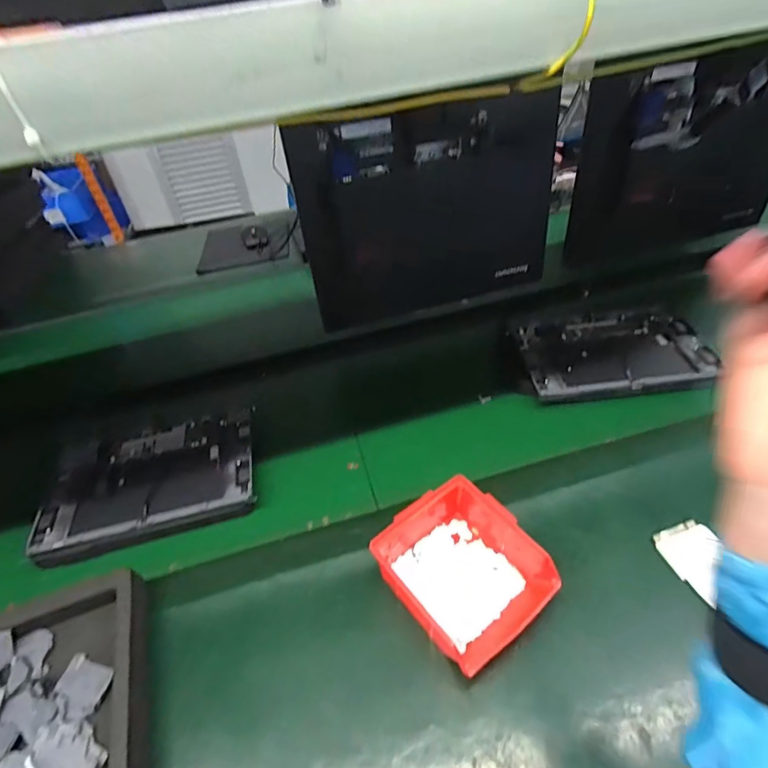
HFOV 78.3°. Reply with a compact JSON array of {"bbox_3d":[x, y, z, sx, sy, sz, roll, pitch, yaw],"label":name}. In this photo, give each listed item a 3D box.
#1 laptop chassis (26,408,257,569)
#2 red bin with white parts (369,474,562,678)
[{"bbox_3d":[-0.290,0.119,0.594,0.251,0.033,0.166,-14,42,-7],"label":"laptop chassis"},{"bbox_3d":[0.076,0.171,0.451,0.130,0.067,0.144,-32,47,-25],"label":"red bin with white parts"}]

